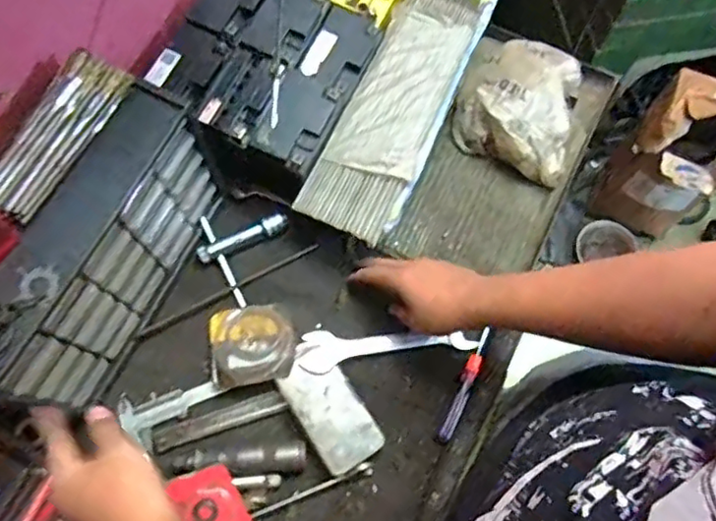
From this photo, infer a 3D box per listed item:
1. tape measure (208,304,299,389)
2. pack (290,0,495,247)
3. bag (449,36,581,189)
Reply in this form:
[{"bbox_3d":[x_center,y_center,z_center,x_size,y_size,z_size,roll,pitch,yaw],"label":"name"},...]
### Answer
[{"bbox_3d":[-0.117,0.094,0.702,0.095,0.030,0.088,-11,72,-6],"label":"tape measure"},{"bbox_3d":[0.059,-0.203,0.742,0.110,0.029,0.386,24,72,6],"label":"pack"},{"bbox_3d":[0.202,-0.205,0.786,0.146,0.062,0.193,13,71,3],"label":"bag"}]

